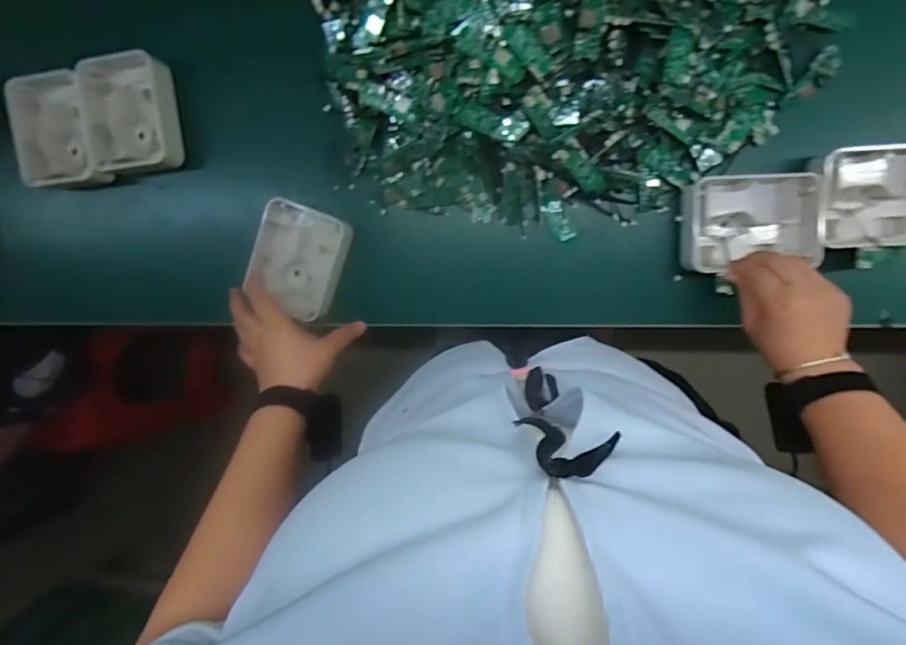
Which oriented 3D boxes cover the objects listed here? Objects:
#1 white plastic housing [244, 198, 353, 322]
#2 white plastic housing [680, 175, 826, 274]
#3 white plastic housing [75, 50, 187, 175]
[{"bbox_3d":[-0.185,-0.076,0.605,0.105,0.041,0.124,20,99,4],"label":"white plastic housing"},{"bbox_3d":[0.312,-0.105,0.533,0.130,0.046,0.092,-4,96,8],"label":"white plastic housing"},{"bbox_3d":[-0.385,-0.250,0.607,0.103,0.043,0.133,-5,96,8],"label":"white plastic housing"}]

